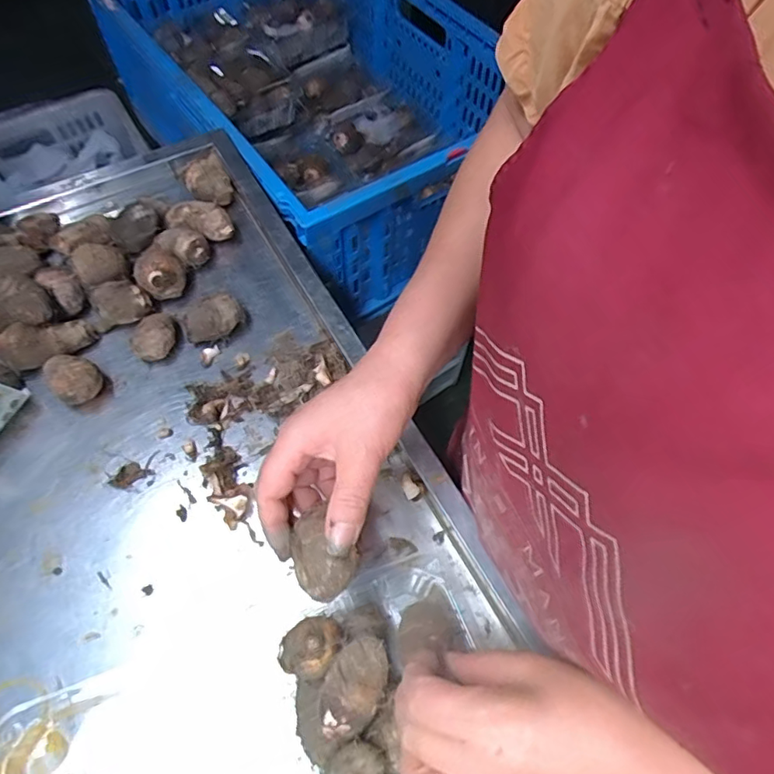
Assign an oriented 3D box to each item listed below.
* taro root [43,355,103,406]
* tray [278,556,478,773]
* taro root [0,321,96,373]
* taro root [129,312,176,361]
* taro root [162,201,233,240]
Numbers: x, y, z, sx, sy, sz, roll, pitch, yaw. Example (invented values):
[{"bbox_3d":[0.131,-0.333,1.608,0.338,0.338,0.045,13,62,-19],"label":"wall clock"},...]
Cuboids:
[{"bbox_3d":[-0.252,-0.004,0.432,0.040,0.038,0.034,34,68,15],"label":"taro root"},{"bbox_3d":[0.008,0.197,0.311,0.113,0.066,0.162,-17,65,-9],"label":"tray"},{"bbox_3d":[-0.285,-0.038,0.443,0.072,0.034,0.034,-19,64,-27],"label":"taro root"},{"bbox_3d":[-0.199,-0.043,0.456,0.036,0.033,0.038,-16,64,-9],"label":"taro root"},{"bbox_3d":[-0.180,-0.155,0.511,0.061,0.036,0.030,-6,63,-4],"label":"taro root"}]

